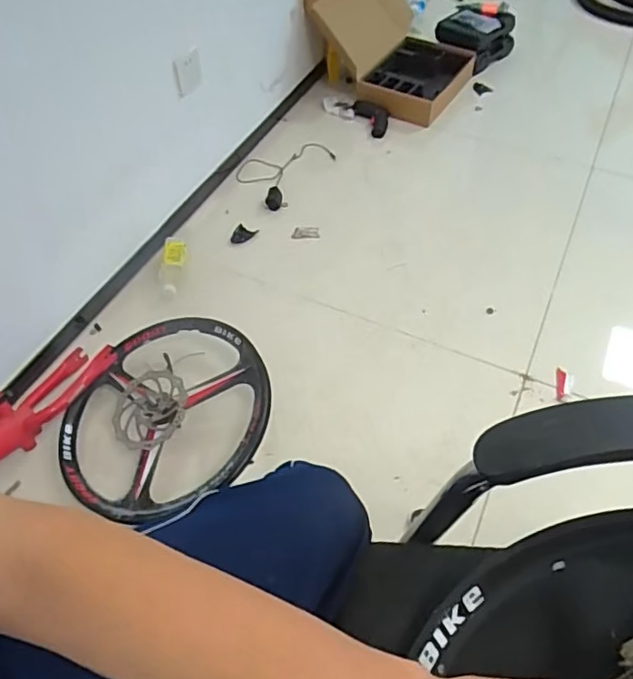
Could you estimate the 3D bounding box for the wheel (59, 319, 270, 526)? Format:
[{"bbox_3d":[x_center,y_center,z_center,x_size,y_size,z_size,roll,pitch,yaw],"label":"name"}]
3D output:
[{"bbox_3d":[-0.270,0.127,1.074,0.374,0.092,0.390,13,54,11],"label":"wheel"}]

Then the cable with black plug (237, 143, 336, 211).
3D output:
[{"bbox_3d":[-0.095,-0.487,1.661,0.203,0.049,0.321,28,58,24],"label":"cable with black plug"}]

